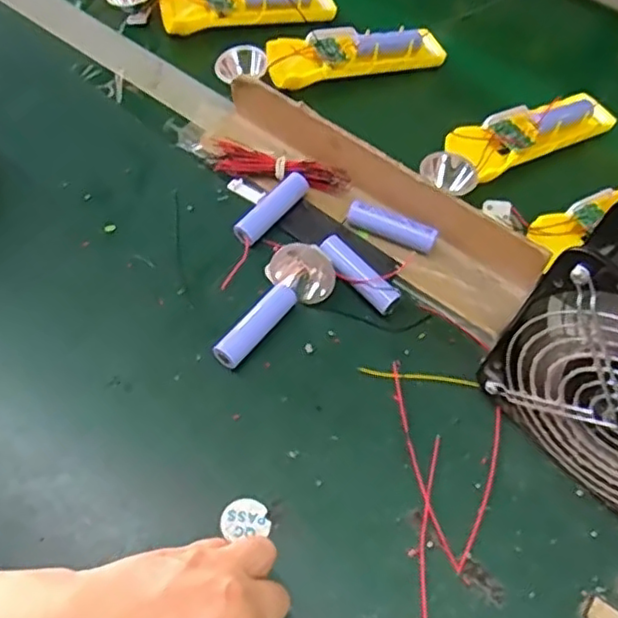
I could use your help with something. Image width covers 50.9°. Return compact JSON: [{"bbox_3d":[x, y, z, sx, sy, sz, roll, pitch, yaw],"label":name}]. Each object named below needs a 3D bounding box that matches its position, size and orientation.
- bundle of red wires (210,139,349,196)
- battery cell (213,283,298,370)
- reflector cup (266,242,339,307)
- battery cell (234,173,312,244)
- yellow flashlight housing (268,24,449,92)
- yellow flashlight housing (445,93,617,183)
[{"bbox_3d":[-0.021,-0.109,0.498,0.103,0.018,0.027,9,58,1],"label":"bundle of red wires"},{"bbox_3d":[-0.035,0.012,0.423,0.018,0.017,0.065,37,62,17],"label":"battery cell"},{"bbox_3d":[-0.004,-0.023,0.439,0.043,0.026,0.036,-23,63,-18],"label":"reflector cup"},{"bbox_3d":[-0.026,-0.073,0.475,0.017,0.013,0.071,35,62,16],"label":"battery cell"},{"bbox_3d":[0.042,-0.233,0.587,0.162,0.029,0.047,-19,62,-16],"label":"yellow flashlight housing"},{"bbox_3d":[0.186,-0.149,0.547,0.160,0.024,0.050,-28,64,-20],"label":"yellow flashlight housing"}]

